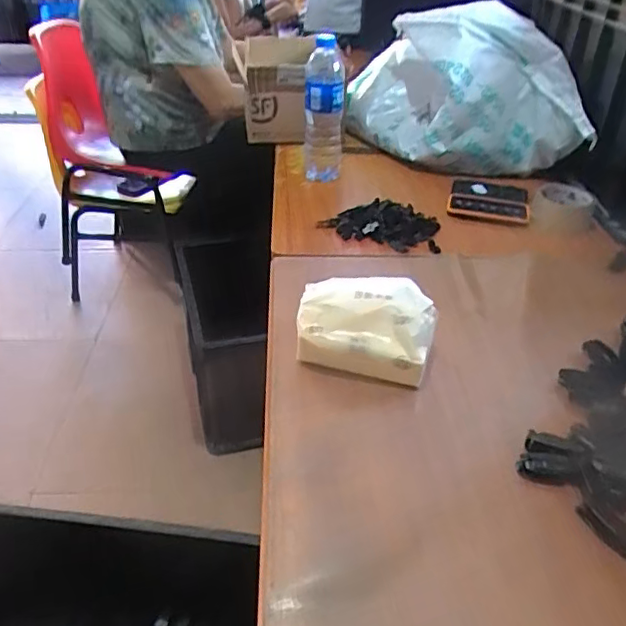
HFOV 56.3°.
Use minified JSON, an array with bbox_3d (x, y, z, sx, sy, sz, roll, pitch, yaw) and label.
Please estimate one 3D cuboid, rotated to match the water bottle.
[{"bbox_3d":[0.019,-0.353,1.021,0.069,0.216,0.071,4,35,2],"label":"water bottle"}]

